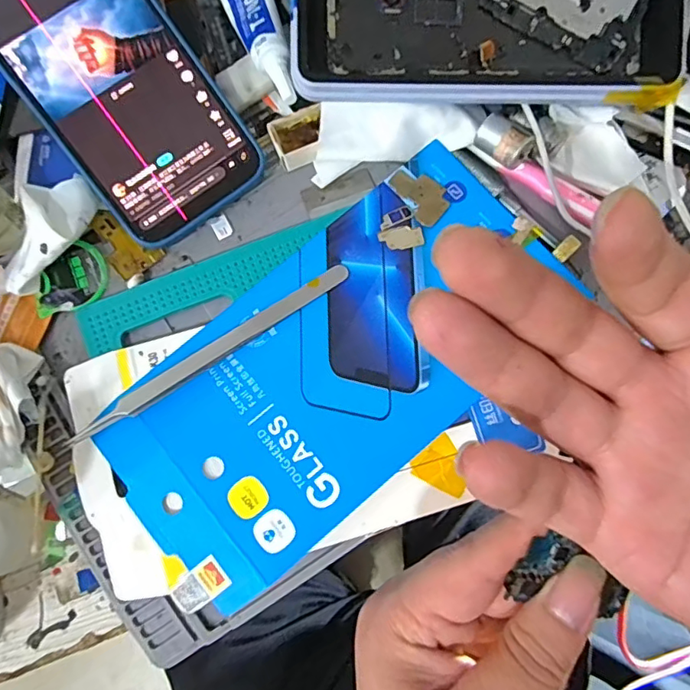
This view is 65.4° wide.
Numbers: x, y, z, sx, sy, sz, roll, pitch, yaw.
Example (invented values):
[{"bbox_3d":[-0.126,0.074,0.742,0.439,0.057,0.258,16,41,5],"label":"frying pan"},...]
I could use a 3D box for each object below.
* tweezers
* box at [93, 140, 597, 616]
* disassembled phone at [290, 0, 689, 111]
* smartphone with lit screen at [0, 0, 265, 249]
[{"bbox_3d":[-0.066,0.004,0.263,0.154,0.004,0.012,-33,81,-6],"label":"tweezers"},{"bbox_3d":[0.001,0.006,0.263,0.219,0.008,0.117,-39,82,-6],"label":"box"},{"bbox_3d":[0.070,-0.171,0.261,0.185,0.016,0.103,1,94,1],"label":"disassembled phone"},{"bbox_3d":[-0.120,-0.138,0.271,0.080,0.012,0.169,-37,98,-6],"label":"smartphone with lit screen"}]

